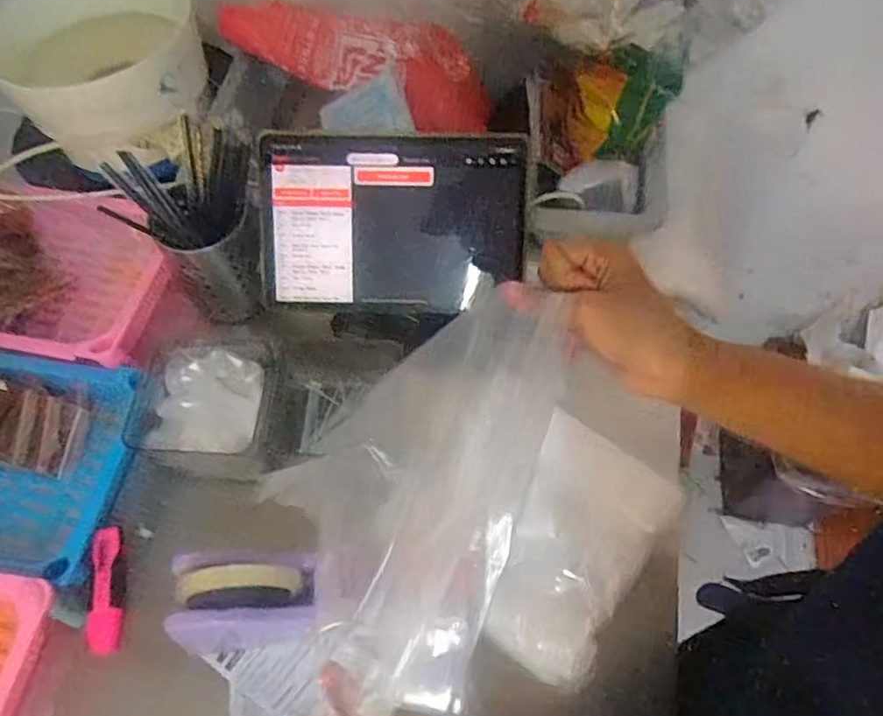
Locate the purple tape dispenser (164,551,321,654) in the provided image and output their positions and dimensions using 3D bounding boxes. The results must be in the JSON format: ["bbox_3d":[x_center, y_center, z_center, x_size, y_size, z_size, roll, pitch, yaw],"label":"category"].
[{"bbox_3d":[-0.149,0.186,0.492,0.120,0.091,0.060,-2,61,-1],"label":"purple tape dispenser"}]

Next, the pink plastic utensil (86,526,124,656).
[{"bbox_3d":[-0.284,0.195,0.540,0.021,0.026,0.101,-8,61,-4],"label":"pink plastic utensil"}]

